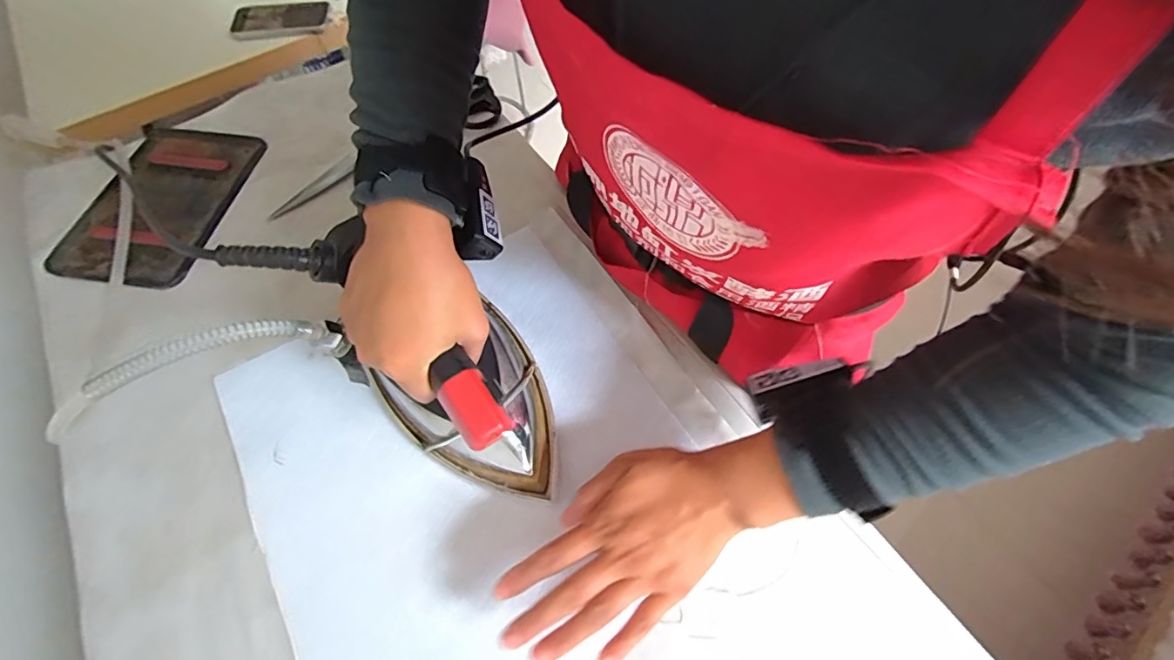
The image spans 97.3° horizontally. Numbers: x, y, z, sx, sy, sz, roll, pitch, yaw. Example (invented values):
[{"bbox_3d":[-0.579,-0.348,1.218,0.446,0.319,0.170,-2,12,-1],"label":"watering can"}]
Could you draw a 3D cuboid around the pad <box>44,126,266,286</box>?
[{"bbox_3d":[-0.457,-0.143,0.553,0.144,0.012,0.216,5,60,4],"label":"pad"}]

